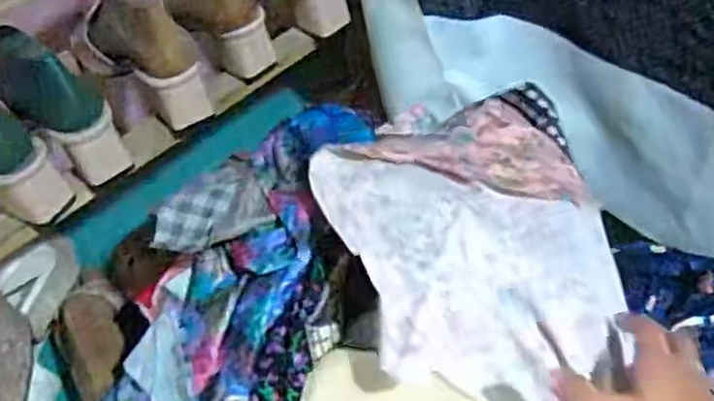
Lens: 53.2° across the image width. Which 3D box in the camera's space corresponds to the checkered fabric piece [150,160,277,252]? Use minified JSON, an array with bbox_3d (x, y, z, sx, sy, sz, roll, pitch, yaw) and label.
[{"bbox_3d":[-0.129,0.004,0.620,0.100,0.019,0.079,-16,50,-9],"label":"checkered fabric piece"}]

